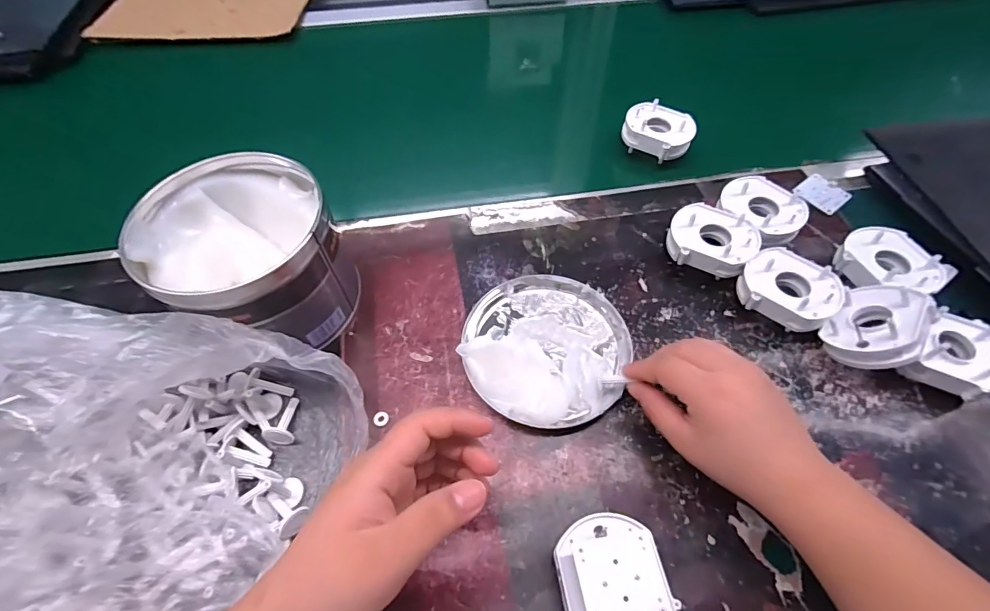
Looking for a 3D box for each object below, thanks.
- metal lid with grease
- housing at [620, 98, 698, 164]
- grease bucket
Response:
[{"bbox_3d":[0.040,0.028,0.350,0.128,0.028,0.126,0,57,0],"label":"metal lid with grease"},{"bbox_3d":[0.171,-0.179,0.480,0.072,0.037,0.064,28,61,16],"label":"housing"},{"bbox_3d":[-0.177,-0.034,0.344,0.123,0.101,0.120,0,57,0],"label":"grease bucket"}]

